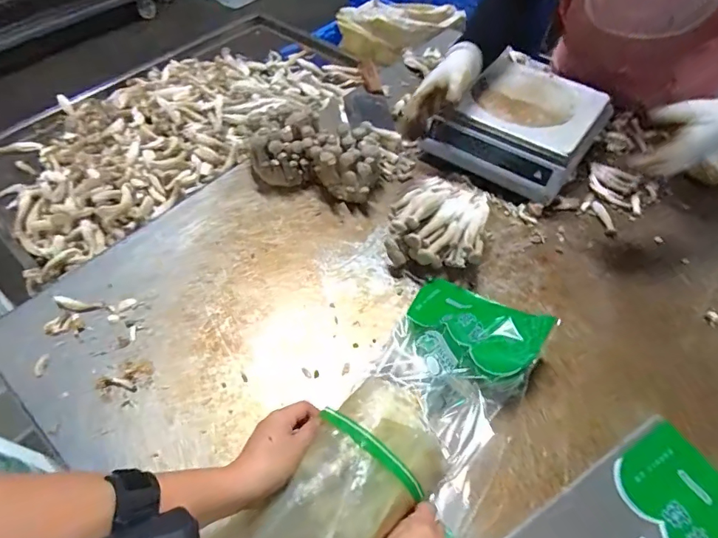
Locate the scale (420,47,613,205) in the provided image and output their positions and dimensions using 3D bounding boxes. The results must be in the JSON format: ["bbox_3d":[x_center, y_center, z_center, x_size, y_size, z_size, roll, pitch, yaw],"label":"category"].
[{"bbox_3d":[0.305,-0.257,0.822,0.218,0.123,0.260,31,59,21],"label":"scale"}]

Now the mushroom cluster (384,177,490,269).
[{"bbox_3d":[0.122,-0.068,0.706,0.138,0.089,0.156,10,54,7],"label":"mushroom cluster"}]

